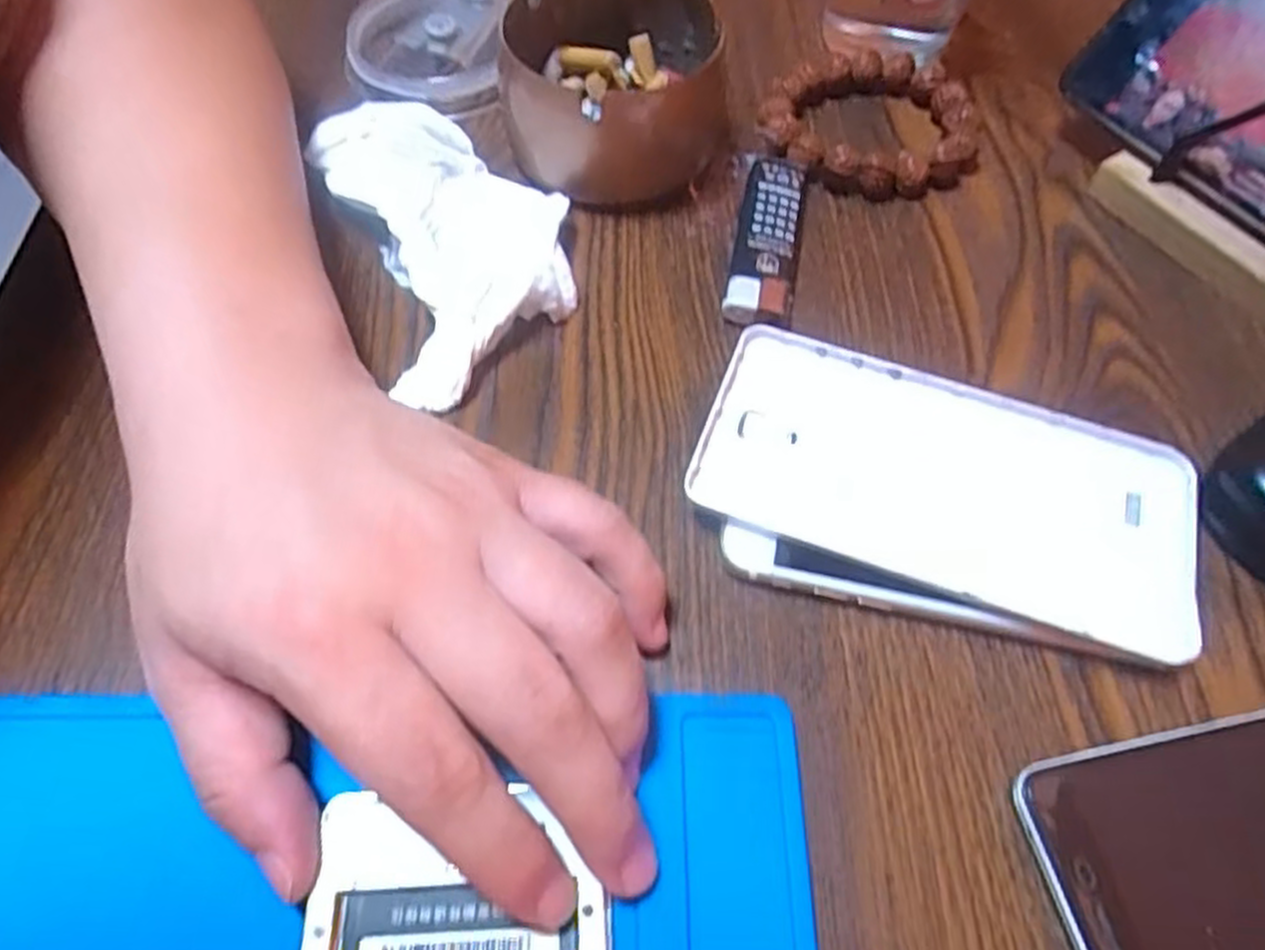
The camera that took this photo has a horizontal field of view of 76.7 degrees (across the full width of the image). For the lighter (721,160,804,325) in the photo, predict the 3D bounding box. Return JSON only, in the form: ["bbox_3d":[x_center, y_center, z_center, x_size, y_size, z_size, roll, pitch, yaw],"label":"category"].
[{"bbox_3d":[0.050,-0.087,0.301,0.023,0.011,0.080,11,60,6],"label":"lighter"}]

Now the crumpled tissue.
[{"bbox_3d":[-0.066,-0.090,0.296,0.075,0.021,0.137,-21,62,-12],"label":"crumpled tissue"}]

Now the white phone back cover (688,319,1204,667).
[{"bbox_3d":[0.096,0.004,0.246,0.148,0.015,0.072,17,61,9],"label":"white phone back cover"}]

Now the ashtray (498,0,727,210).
[{"bbox_3d":[-0.006,-0.154,0.320,0.089,0.045,0.088,-6,60,-4],"label":"ashtray"}]

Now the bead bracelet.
[{"bbox_3d":[0.101,-0.149,0.336,0.082,0.015,0.079,0,60,0],"label":"bead bracelet"}]

